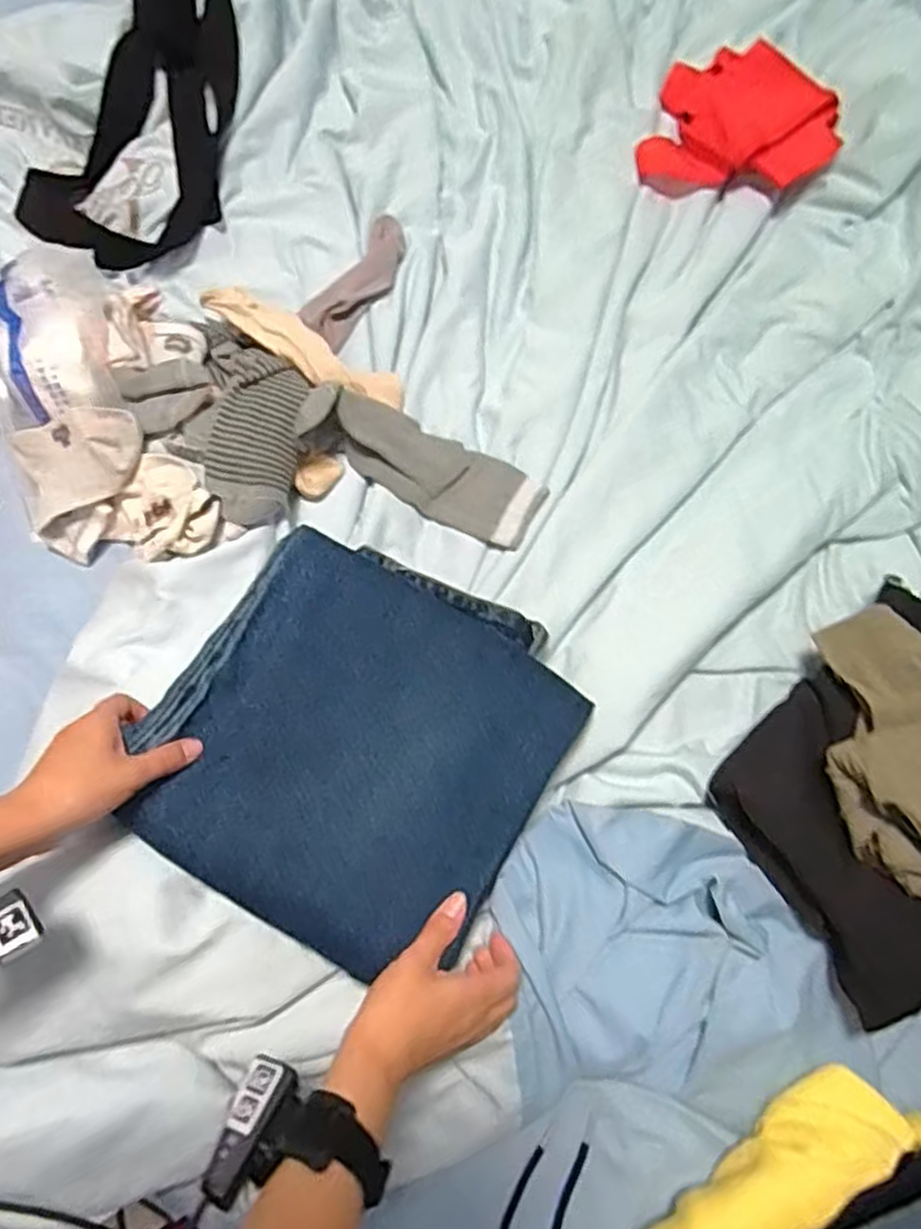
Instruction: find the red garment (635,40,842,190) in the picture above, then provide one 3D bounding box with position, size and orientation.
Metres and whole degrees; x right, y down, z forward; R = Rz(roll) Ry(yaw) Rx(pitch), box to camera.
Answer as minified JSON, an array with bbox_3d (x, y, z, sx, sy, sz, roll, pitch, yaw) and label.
[{"bbox_3d":[0.276,-0.497,0.738,0.180,0.023,0.132,4,92,14],"label":"red garment"}]

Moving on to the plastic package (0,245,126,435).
[{"bbox_3d":[-0.351,-0.223,0.607,0.127,0.068,0.115,-7,76,-1],"label":"plastic package"}]

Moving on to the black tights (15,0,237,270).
[{"bbox_3d":[-0.307,-0.527,0.750,0.184,0.047,0.407,14,78,3],"label":"black tights"}]

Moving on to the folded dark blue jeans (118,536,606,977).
[{"bbox_3d":[-0.071,0.093,0.550,0.266,0.063,0.279,28,79,6],"label":"folded dark blue jeans"}]

